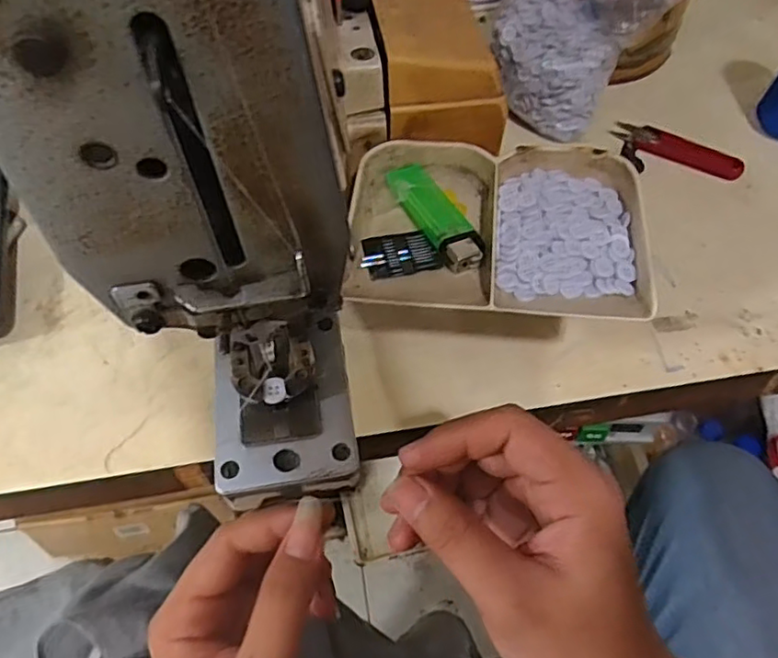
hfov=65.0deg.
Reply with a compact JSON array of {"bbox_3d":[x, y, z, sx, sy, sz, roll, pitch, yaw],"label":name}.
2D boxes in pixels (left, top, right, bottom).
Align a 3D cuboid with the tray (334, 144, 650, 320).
[{"bbox_3d":[0.059,-0.055,0.340,0.158,0.022,0.113,5,58,5],"label":"tray"}]

